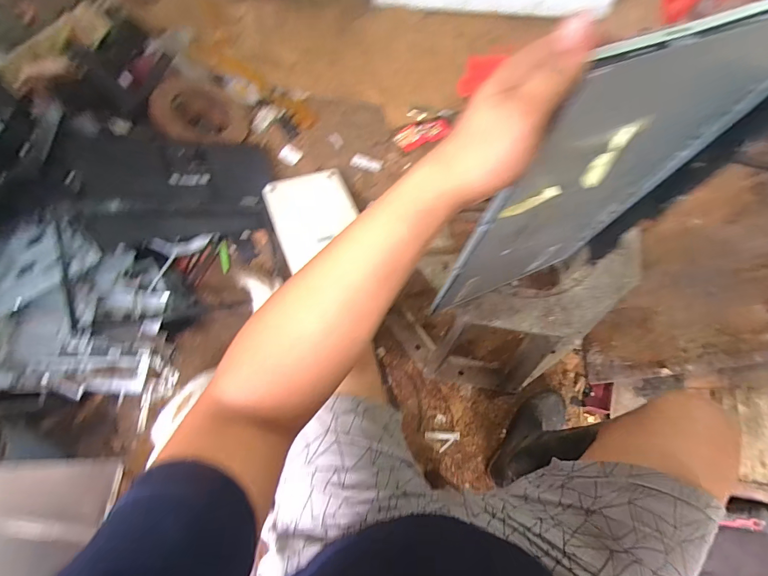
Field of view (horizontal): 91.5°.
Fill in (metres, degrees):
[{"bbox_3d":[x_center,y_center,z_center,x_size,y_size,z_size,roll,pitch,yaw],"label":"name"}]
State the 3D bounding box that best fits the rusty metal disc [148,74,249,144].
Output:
[{"bbox_3d":[-0.515,-0.481,1.053,0.247,0.053,0.227,-17,78,-40],"label":"rusty metal disc"}]

